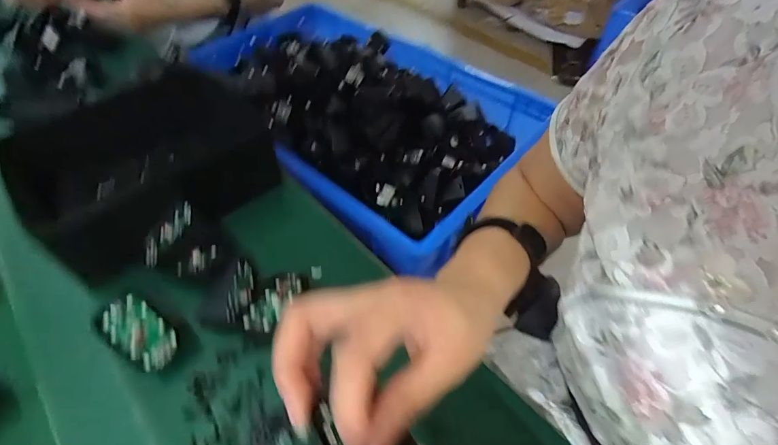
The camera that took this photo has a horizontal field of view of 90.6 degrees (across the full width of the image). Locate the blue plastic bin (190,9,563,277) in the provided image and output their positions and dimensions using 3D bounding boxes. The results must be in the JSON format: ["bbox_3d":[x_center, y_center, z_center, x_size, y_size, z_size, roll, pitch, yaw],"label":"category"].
[{"bbox_3d":[-0.045,-0.225,0.719,0.403,0.130,0.654,-35,58,-24],"label":"blue plastic bin"}]

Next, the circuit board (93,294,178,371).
[{"bbox_3d":[-0.217,0.094,0.334,0.069,0.010,0.041,42,55,1],"label":"circuit board"}]

